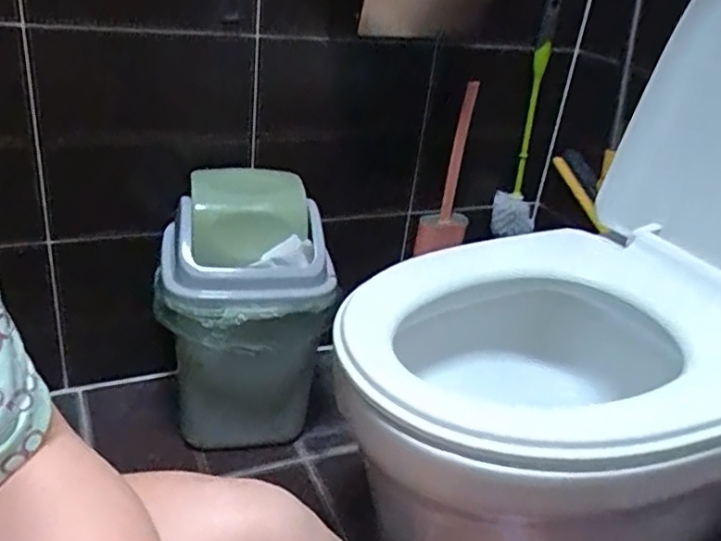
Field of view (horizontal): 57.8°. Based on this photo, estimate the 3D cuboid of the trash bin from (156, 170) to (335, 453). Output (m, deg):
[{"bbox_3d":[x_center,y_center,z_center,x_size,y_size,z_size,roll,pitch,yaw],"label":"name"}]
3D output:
[{"bbox_3d":[-0.173,0.066,0.978,0.237,0.345,0.266,1,30,-11],"label":"trash bin"}]

